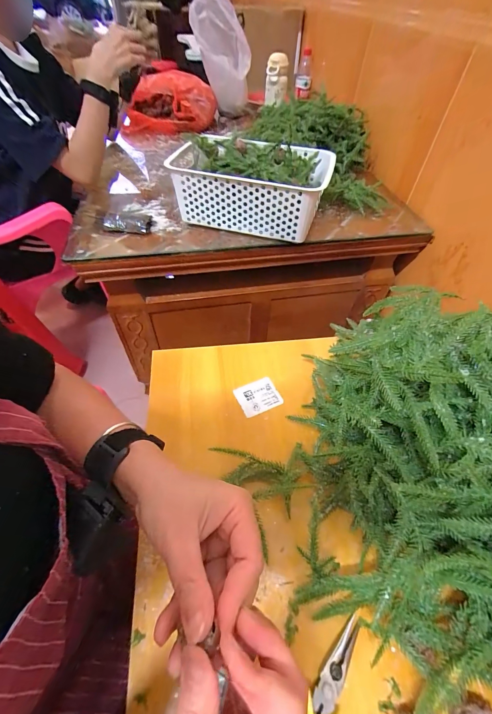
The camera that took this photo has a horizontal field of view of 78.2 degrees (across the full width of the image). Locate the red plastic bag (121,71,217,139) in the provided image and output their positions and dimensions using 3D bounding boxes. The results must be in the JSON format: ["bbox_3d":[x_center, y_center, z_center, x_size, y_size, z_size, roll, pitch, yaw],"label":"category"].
[{"bbox_3d":[-0.271,-0.890,1.071,0.316,0.129,0.258,2,51,-1],"label":"red plastic bag"}]

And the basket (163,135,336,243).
[{"bbox_3d":[0.012,-0.358,0.638,0.303,0.124,0.204,14,52,8],"label":"basket"}]

